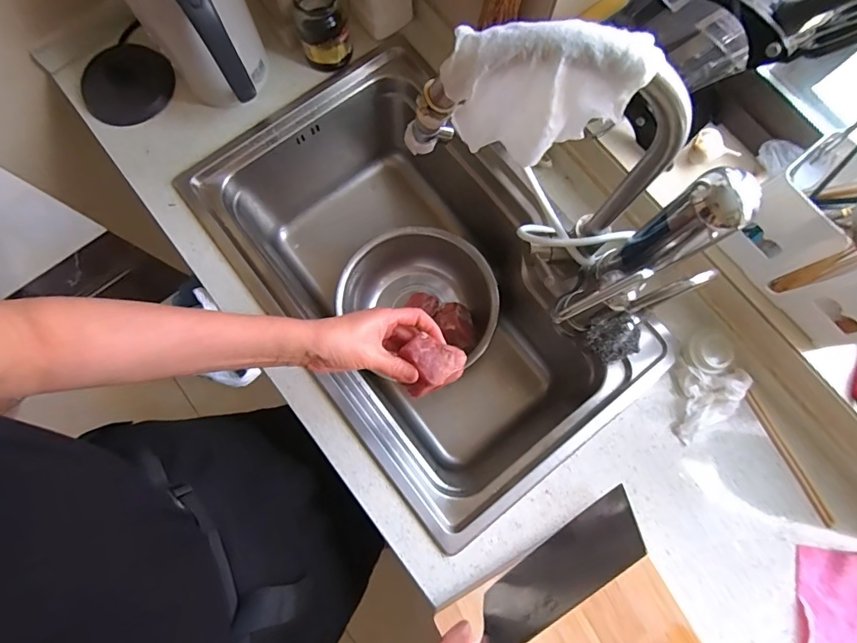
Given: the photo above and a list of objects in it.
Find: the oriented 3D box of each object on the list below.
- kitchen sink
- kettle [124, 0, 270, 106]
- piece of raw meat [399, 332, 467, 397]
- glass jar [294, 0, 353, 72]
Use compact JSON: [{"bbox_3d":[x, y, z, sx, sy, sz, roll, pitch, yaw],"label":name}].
[{"bbox_3d":[-0.015,-0.040,0.799,0.408,0.297,0.652,-38,82,-8],"label":"kitchen sink"},{"bbox_3d":[-0.290,-0.381,0.584,0.123,0.206,0.157,-32,81,-7],"label":"kettle"},{"bbox_3d":[0.004,0.041,0.459,0.062,0.033,0.054,-19,80,-5],"label":"piece of raw meat"},{"bbox_3d":[-0.156,-0.428,0.671,0.070,0.104,0.067,-17,80,-4],"label":"glass jar"}]

